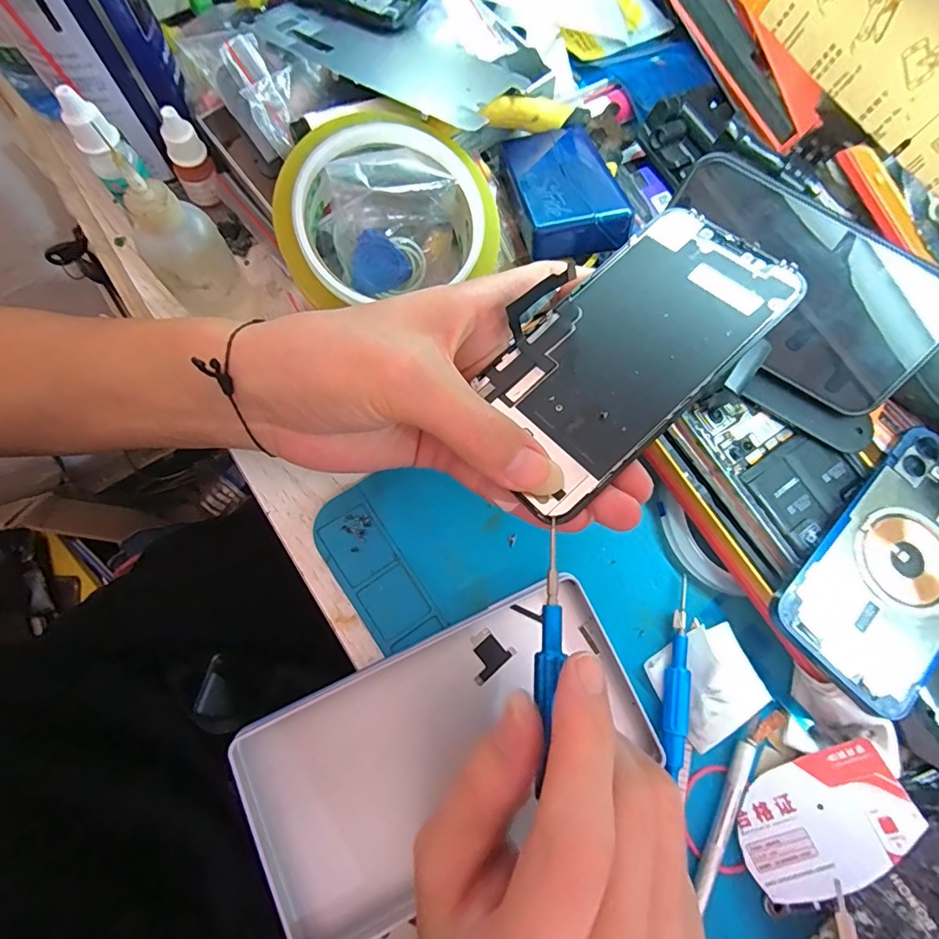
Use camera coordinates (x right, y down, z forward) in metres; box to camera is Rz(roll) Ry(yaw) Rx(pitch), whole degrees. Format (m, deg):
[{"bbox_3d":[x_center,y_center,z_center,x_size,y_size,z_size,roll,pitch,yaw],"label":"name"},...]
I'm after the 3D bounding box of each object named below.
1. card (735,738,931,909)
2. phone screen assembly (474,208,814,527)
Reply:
[{"bbox_3d":[0.160,0.160,0.223,0.074,0.004,0.047,-30,53,10],"label":"card"},{"bbox_3d":[0.062,-0.052,0.196,0.136,0.009,0.071,-42,69,-6],"label":"phone screen assembly"}]

